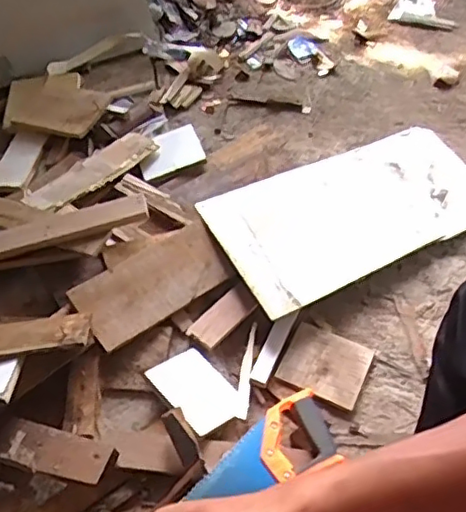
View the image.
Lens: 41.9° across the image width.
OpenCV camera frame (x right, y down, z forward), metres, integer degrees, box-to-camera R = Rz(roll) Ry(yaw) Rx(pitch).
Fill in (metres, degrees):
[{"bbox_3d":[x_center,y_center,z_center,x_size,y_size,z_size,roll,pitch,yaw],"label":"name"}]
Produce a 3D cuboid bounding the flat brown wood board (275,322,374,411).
[{"bbox_3d":[0.152,0.174,0.991,0.131,0.012,0.112,24,58,9],"label":"flat brown wood board"}]

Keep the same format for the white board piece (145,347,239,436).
[{"bbox_3d":[-0.053,0.202,0.926,0.098,0.009,0.129,-26,63,-41],"label":"white board piece"}]

